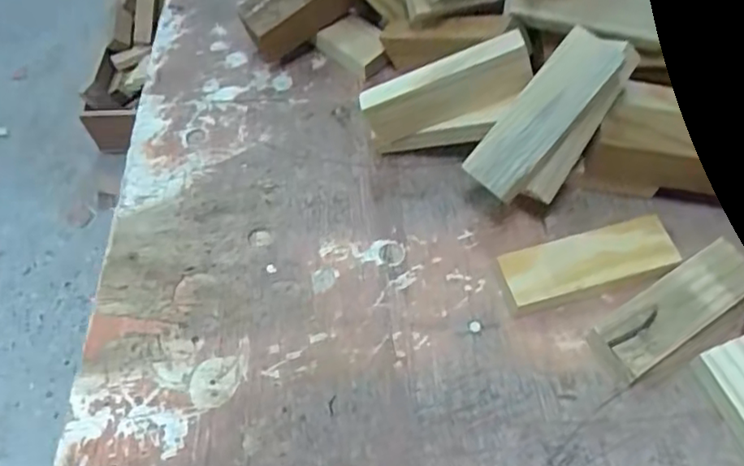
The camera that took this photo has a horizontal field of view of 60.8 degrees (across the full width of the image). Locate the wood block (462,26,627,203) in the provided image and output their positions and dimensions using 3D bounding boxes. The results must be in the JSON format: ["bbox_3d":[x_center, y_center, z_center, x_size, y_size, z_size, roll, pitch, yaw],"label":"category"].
[{"bbox_3d":[0.119,-0.085,0.448,0.041,0.015,0.126,43,101,23],"label":"wood block"}]

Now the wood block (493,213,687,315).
[{"bbox_3d":[0.157,0.024,0.464,0.125,0.018,0.044,-14,60,-6],"label":"wood block"}]

